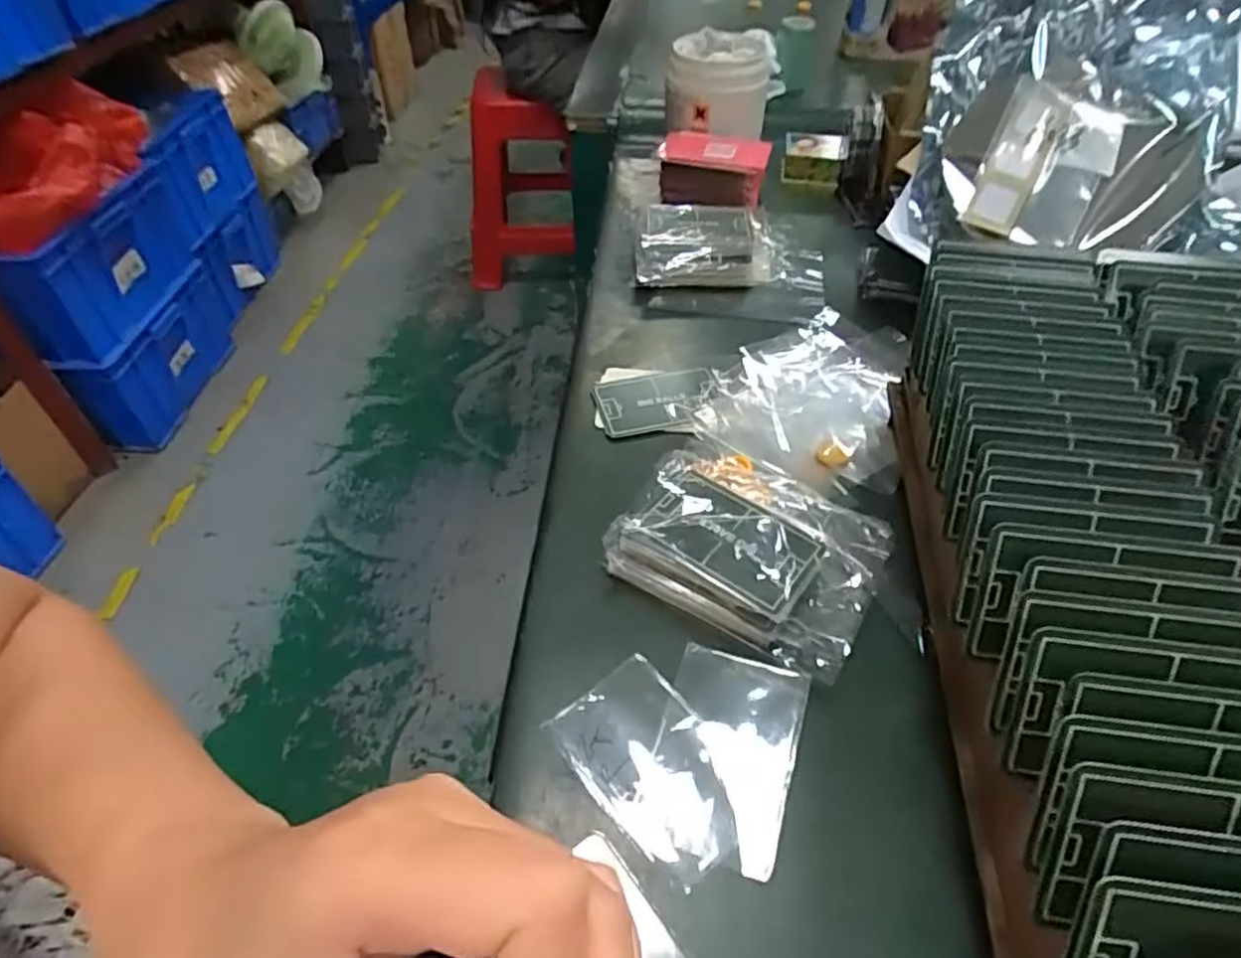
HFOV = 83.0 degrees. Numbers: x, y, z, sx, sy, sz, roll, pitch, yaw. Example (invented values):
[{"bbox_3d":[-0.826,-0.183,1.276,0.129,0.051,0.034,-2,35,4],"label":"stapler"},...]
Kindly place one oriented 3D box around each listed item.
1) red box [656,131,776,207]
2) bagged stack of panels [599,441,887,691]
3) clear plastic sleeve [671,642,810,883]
[{"bbox_3d":[0.084,-0.285,0.647,0.100,0.047,0.064,15,48,14],"label":"red box"},{"bbox_3d":[0.066,0.031,0.355,0.123,0.032,0.097,23,51,20],"label":"bagged stack of panels"},{"bbox_3d":[0.045,0.116,0.302,0.057,0.004,0.084,13,54,15],"label":"clear plastic sleeve"}]

